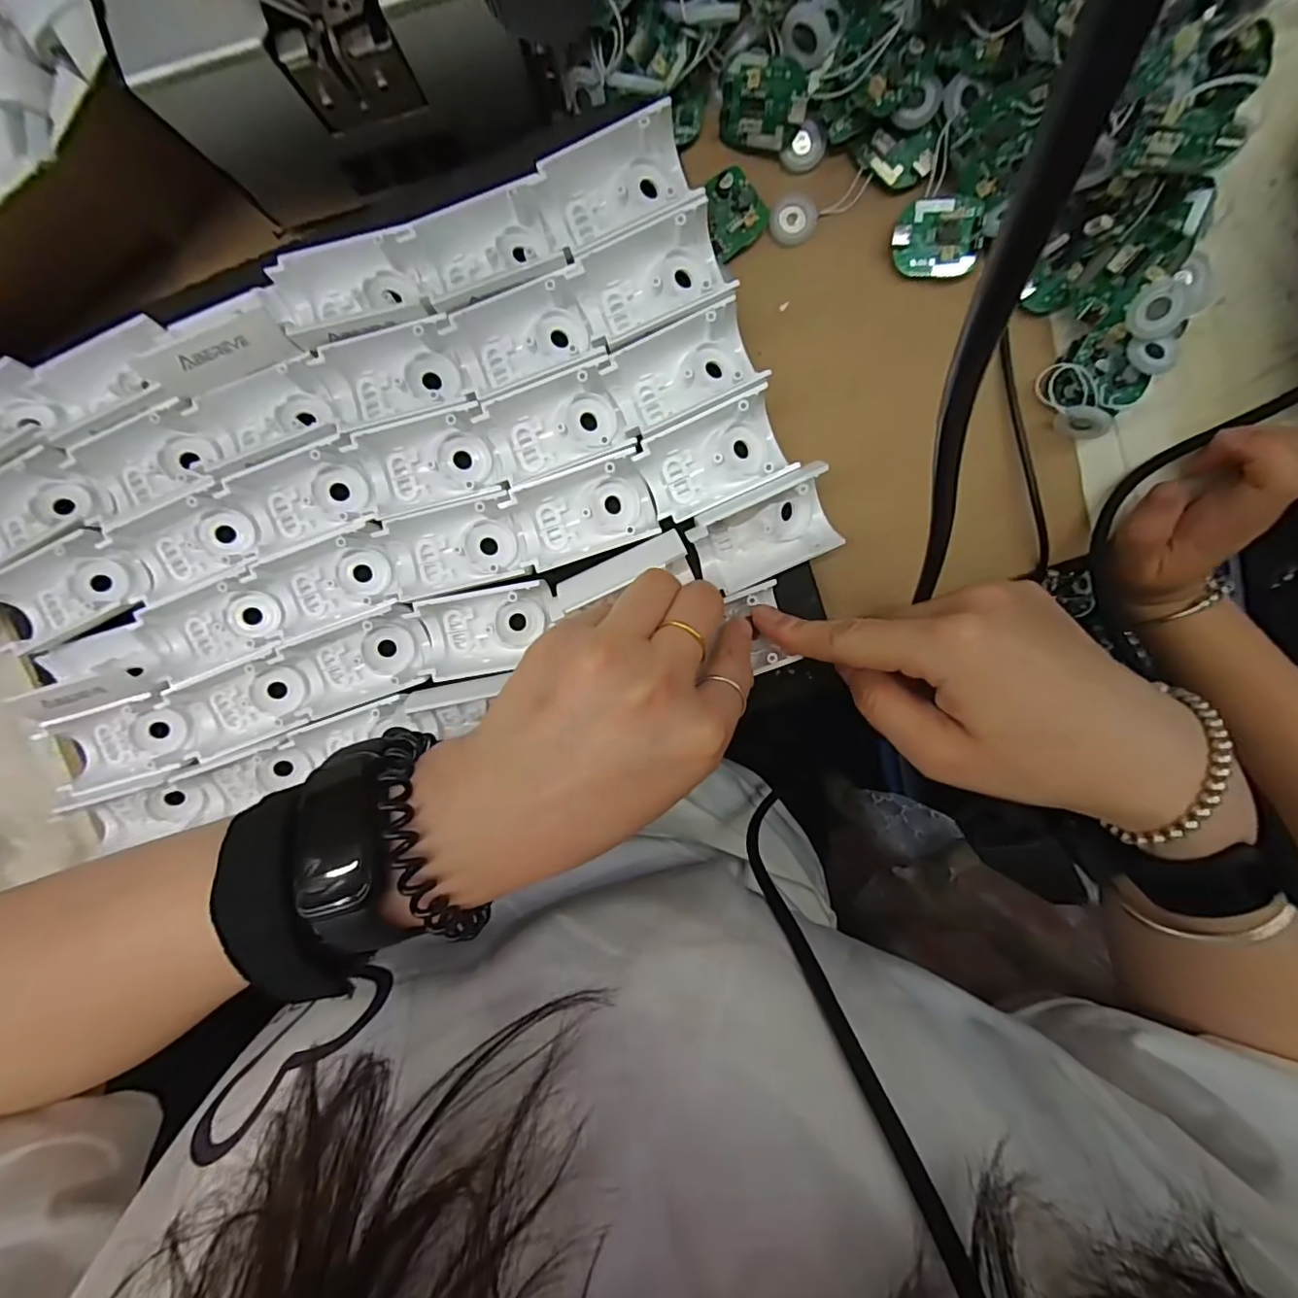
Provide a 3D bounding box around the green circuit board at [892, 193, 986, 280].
[{"bbox_3d":[0.120,-0.173,0.237,0.034,0.009,0.030,2,97,1],"label":"green circuit board"}]

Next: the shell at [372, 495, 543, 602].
[{"bbox_3d":[-0.077,-0.042,0.235,0.057,0.017,0.034,-12,97,3],"label":"shell"}]

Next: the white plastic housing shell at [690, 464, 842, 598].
[{"bbox_3d":[0.047,-0.047,0.229,0.057,0.021,0.034,-24,96,4],"label":"white plastic housing shell"}]

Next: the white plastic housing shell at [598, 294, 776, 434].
[{"bbox_3d":[0.013,-0.109,0.223,0.056,0.015,0.035,-24,96,4],"label":"white plastic housing shell"}]

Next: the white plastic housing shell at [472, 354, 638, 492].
[{"bbox_3d":[-0.035,-0.089,0.227,0.053,0.017,0.037,-19,97,4],"label":"white plastic housing shell"}]

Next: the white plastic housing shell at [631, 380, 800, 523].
[{"bbox_3d":[0.026,-0.076,0.228,0.056,0.016,0.036,-25,96,4],"label":"white plastic housing shell"}]

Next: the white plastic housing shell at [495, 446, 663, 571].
[{"bbox_3d":[-0.027,-0.055,0.232,0.057,0.016,0.034,-18,97,4],"label":"white plastic housing shell"}]

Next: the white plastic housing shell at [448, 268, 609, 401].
[{"bbox_3d":[-0.047,-0.122,0.223,0.055,0.015,0.036,-19,97,4],"label":"white plastic housing shell"}]

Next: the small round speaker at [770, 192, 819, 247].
[{"bbox_3d":[0.062,-0.184,0.241,0.020,0.004,0.020,0,97,1],"label":"small round speaker"}]

